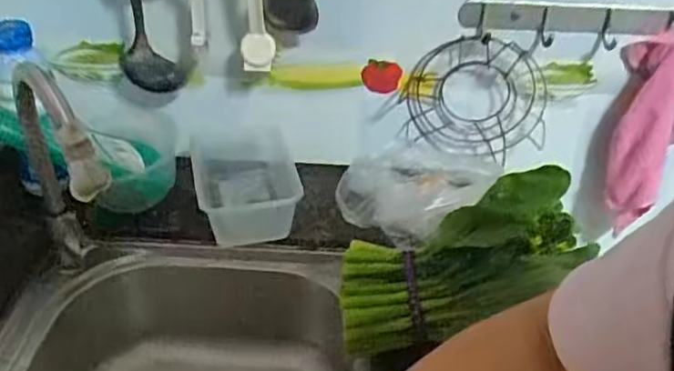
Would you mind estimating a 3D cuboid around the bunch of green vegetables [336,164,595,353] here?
[{"bbox_3d":[0.107,0.066,0.581,0.231,0.075,0.089,-30,34,15],"label":"bunch of green vegetables"}]

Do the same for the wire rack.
[{"bbox_3d":[0.191,-0.121,0.854,0.189,0.172,0.036,6,36,4],"label":"wire rack"}]

